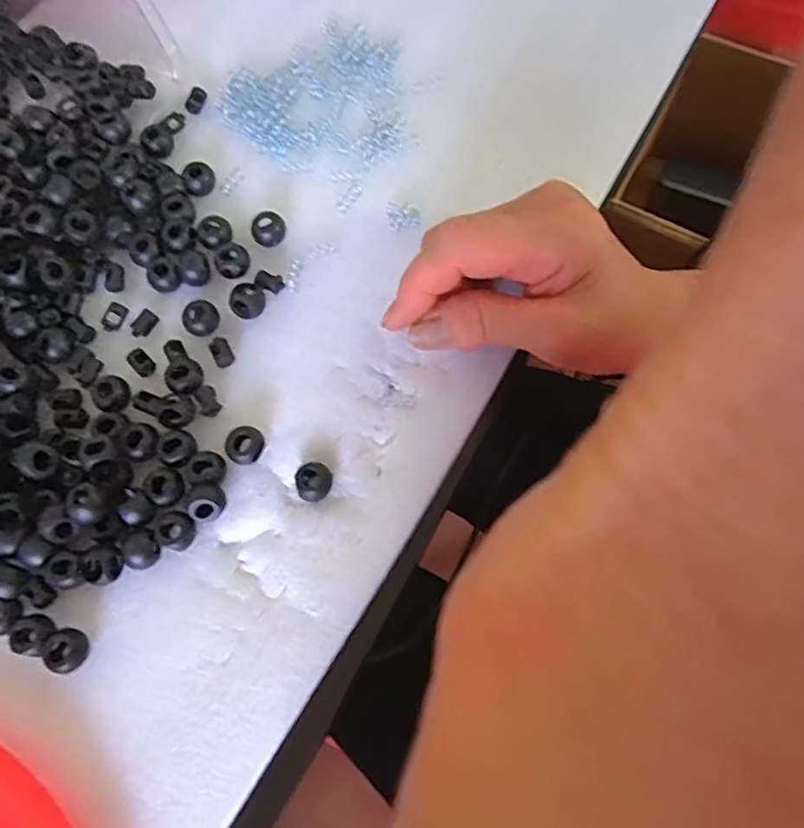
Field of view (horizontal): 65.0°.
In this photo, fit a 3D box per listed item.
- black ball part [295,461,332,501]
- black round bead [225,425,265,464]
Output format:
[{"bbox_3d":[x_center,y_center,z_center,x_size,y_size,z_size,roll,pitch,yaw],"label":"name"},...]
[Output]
[{"bbox_3d":[-0.040,0.031,0.289,0.016,0.009,0.018,21,75,6],"label":"black ball part"},{"bbox_3d":[-0.073,0.014,0.292,0.016,0.011,0.017,0,74,0],"label":"black round bead"}]

